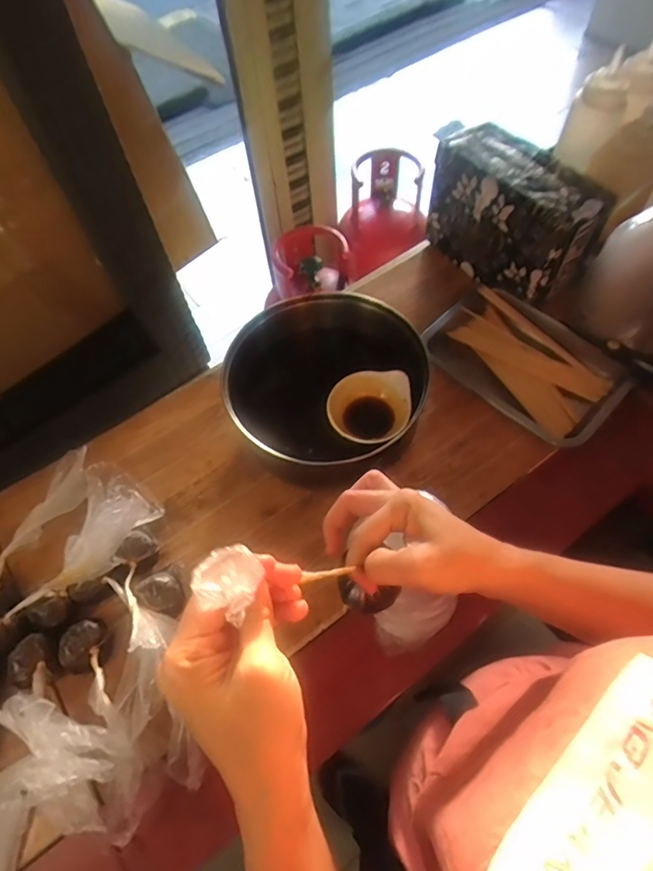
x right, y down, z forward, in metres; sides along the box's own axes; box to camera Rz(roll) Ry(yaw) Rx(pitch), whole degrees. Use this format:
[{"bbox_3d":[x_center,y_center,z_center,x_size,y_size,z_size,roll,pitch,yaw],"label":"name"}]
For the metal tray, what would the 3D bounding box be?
[{"bbox_3d":[0.275,-0.102,0.713,0.170,0.047,0.262,-40,66,-18],"label":"metal tray"}]

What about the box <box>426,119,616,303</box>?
[{"bbox_3d":[0.277,-0.326,0.772,0.105,0.175,0.245,-38,65,-17],"label":"box"}]

